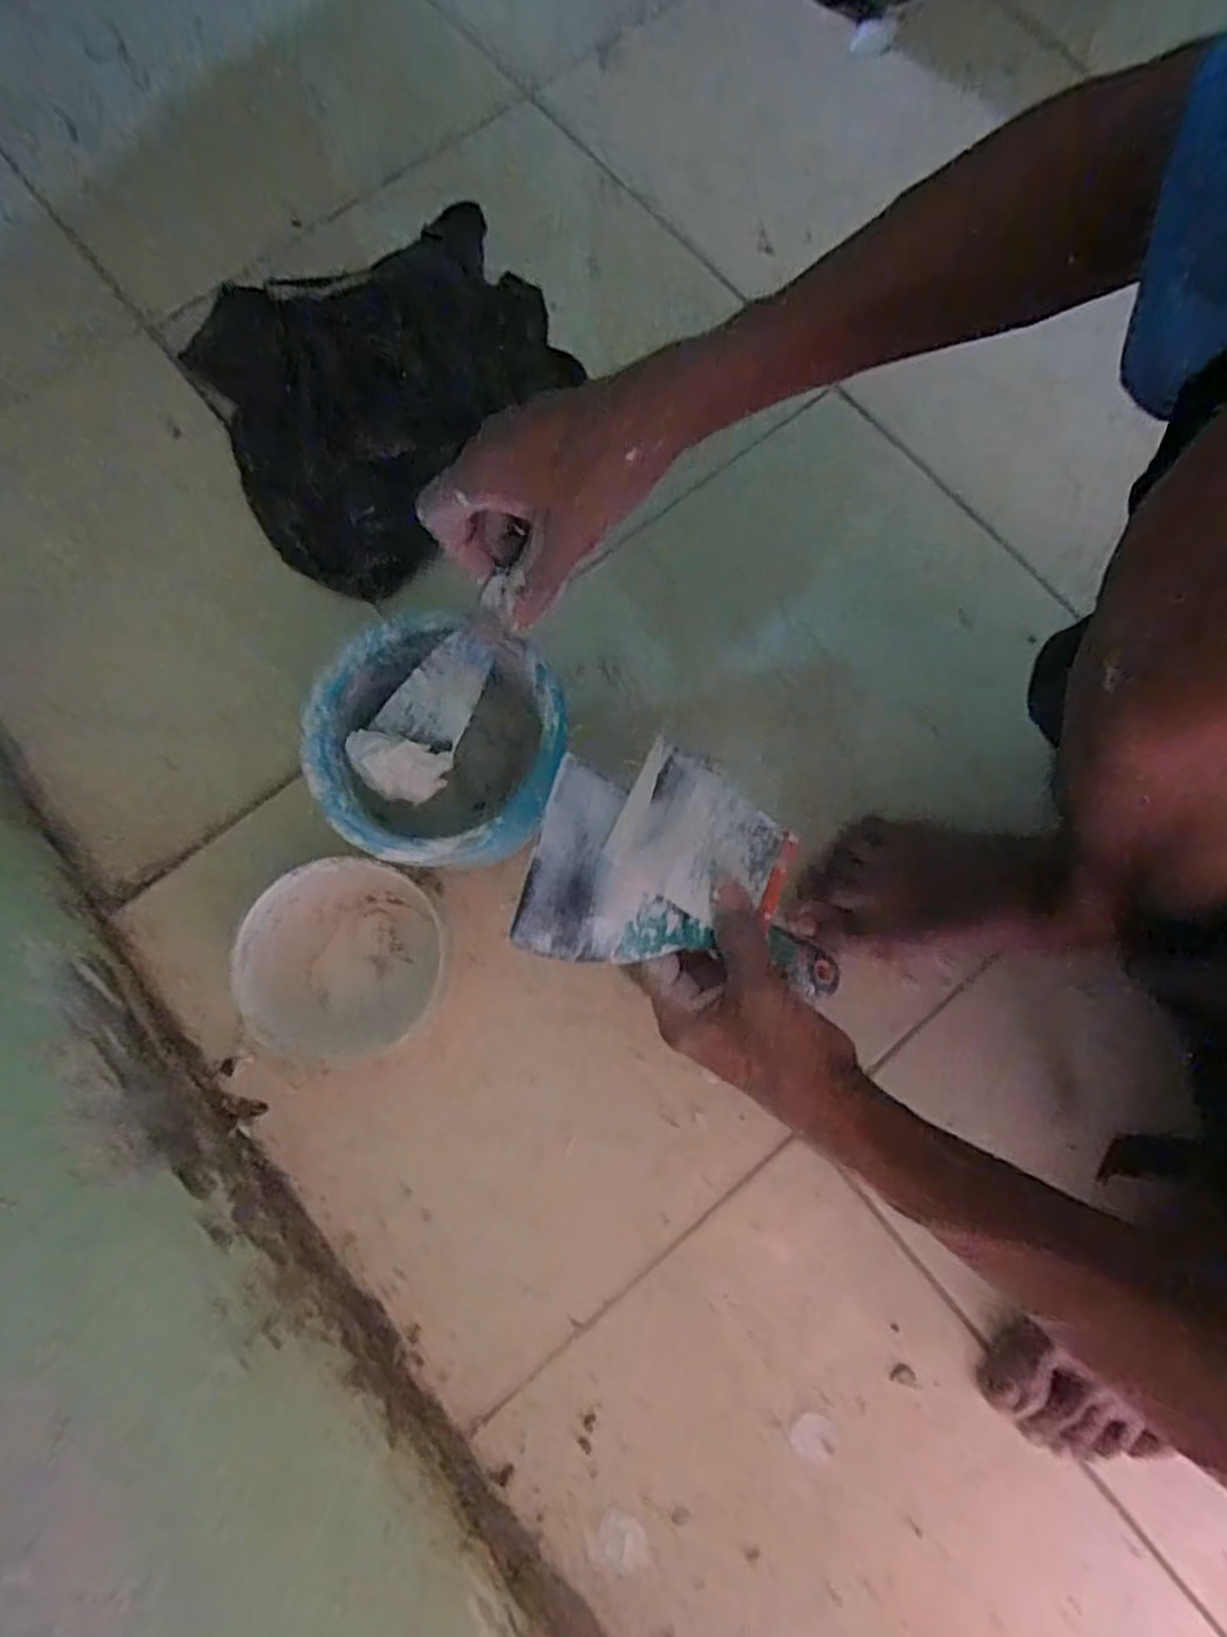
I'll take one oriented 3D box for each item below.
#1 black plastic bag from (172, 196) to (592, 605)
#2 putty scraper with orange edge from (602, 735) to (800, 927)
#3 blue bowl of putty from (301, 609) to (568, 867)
[{"bbox_3d":[-0.167,-0.333,0.597,0.271,0.049,0.275,-28,79,-7],"label":"black plastic bag"},{"bbox_3d":[0.050,0.014,0.416,0.100,0.005,0.079,35,60,-15],"label":"putty scraper with orange edge"},{"bbox_3d":[-0.103,-0.028,0.487,0.138,0.125,0.127,0,77,-1],"label":"blue bowl of putty"}]

